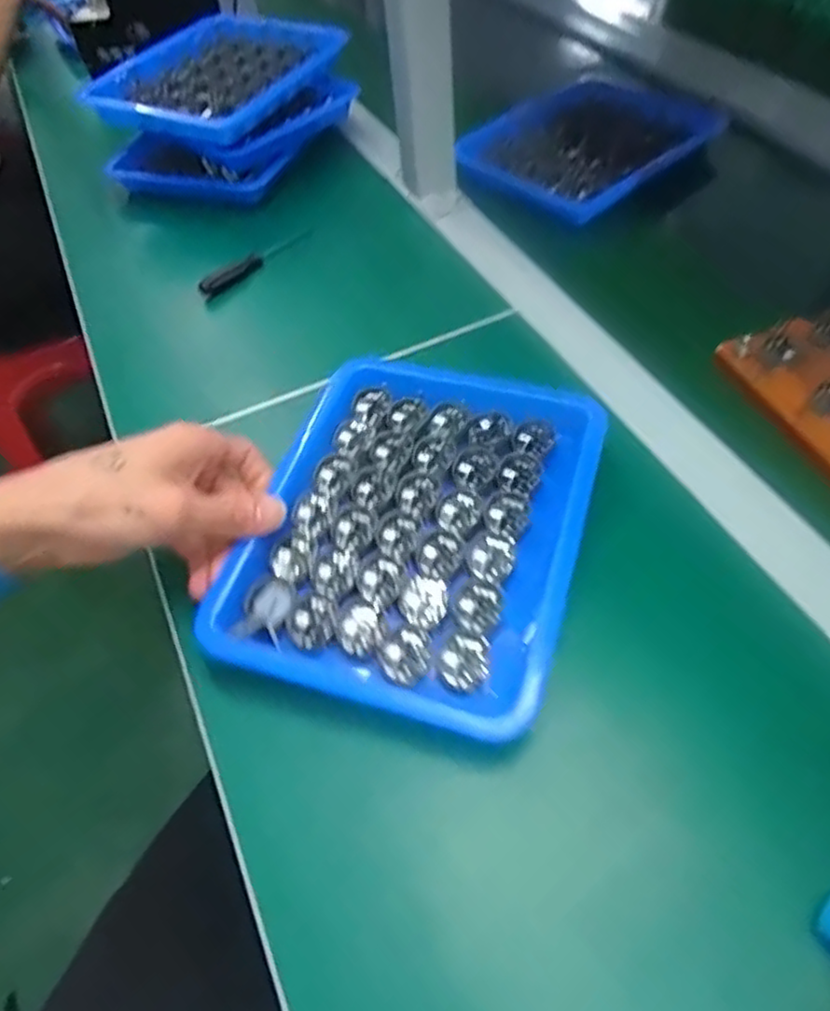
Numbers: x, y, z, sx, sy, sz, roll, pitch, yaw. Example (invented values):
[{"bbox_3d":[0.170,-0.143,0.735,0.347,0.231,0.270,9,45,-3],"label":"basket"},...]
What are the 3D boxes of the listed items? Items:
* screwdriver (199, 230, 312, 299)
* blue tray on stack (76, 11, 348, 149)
[{"bbox_3d":[-0.128,-0.196,0.557,0.012,0.018,0.103,34,62,27],"label":"screwdriver"},{"bbox_3d":[-0.183,-0.402,0.649,0.168,0.034,0.217,23,58,22],"label":"blue tray on stack"}]

